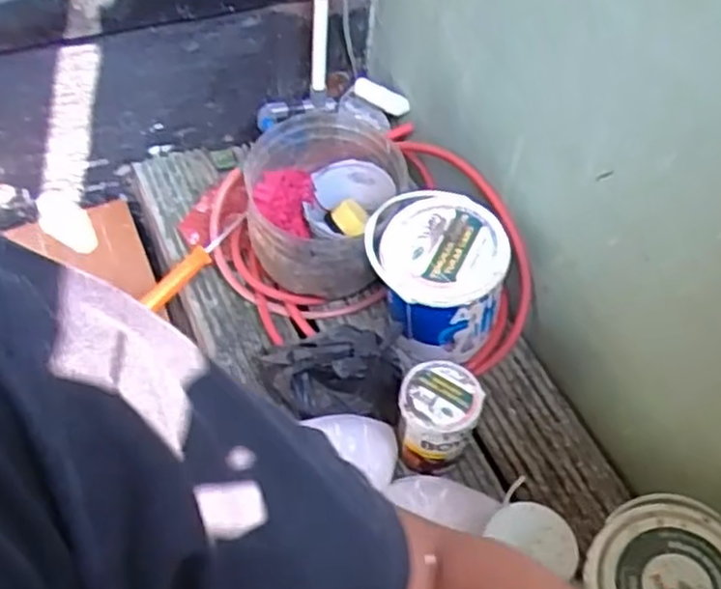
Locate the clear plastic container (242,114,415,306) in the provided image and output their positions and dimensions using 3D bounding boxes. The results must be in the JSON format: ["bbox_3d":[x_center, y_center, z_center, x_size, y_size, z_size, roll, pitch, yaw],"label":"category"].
[{"bbox_3d":[-0.062,-0.140,1.259,0.260,0.180,0.268,5,53,-1],"label":"clear plastic container"}]

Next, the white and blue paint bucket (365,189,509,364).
[{"bbox_3d":[0.112,-0.025,1.187,0.213,0.190,0.178,13,53,5],"label":"white and blue paint bucket"}]

